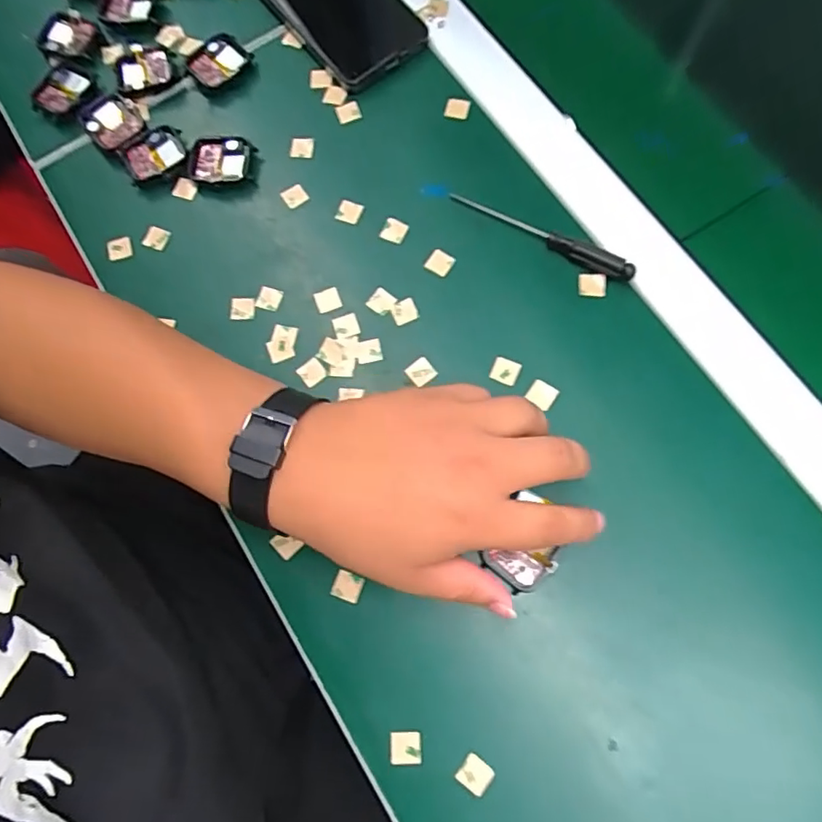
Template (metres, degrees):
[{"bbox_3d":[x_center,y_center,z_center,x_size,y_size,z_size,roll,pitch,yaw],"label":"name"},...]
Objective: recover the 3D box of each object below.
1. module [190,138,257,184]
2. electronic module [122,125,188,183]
[{"bbox_3d":[-0.137,-0.180,0.411,0.045,0.010,0.032,6,76,5],"label":"module"},{"bbox_3d":[-0.185,-0.185,0.414,0.044,0.007,0.036,-35,76,-6],"label":"electronic module"}]

